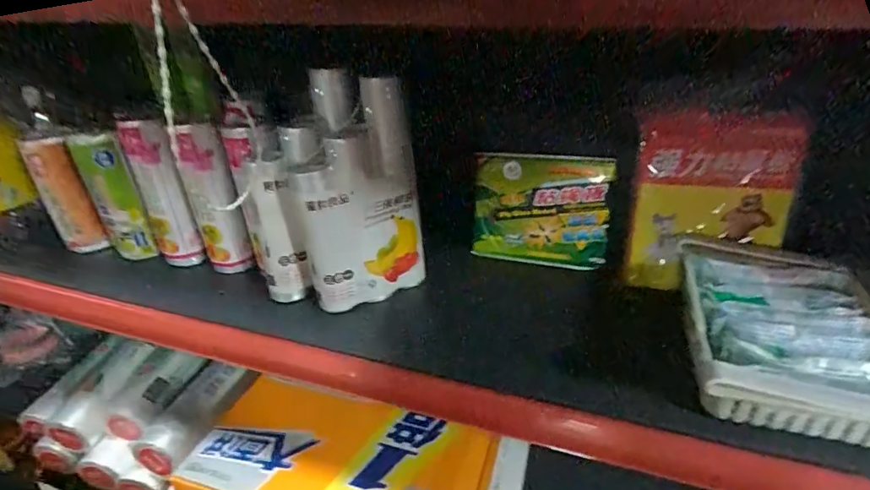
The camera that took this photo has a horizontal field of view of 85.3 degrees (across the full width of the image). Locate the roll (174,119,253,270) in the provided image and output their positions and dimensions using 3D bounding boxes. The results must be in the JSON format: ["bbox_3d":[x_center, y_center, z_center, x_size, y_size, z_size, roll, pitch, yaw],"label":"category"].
[{"bbox_3d":[-0.283,-0.052,0.607,0.057,0.196,0.063,-19,35,-23],"label":"roll"}]

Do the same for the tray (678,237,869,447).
[{"bbox_3d":[0.309,0.076,0.429,0.155,0.060,0.209,6,33,14],"label":"tray"}]

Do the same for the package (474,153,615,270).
[{"bbox_3d":[0.134,-0.043,0.617,0.176,0.141,0.021,8,21,26],"label":"package"}]

